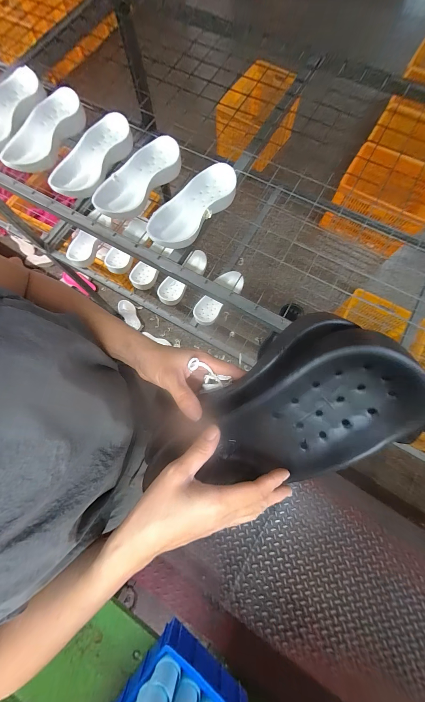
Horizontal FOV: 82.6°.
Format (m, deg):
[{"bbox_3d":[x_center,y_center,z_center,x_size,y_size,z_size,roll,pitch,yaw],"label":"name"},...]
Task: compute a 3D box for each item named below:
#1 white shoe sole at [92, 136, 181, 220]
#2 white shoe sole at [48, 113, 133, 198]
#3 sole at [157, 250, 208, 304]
[{"bbox_3d":[-0.195,-0.440,0.626,0.137,0.049,0.264,32,79,9],"label":"white shoe sole"},{"bbox_3d":[-0.314,-0.505,0.644,0.113,0.051,0.271,23,77,7],"label":"white shoe sole"},{"bbox_3d":[-0.128,-0.313,1.042,0.098,0.073,0.275,35,79,10],"label":"sole"}]

